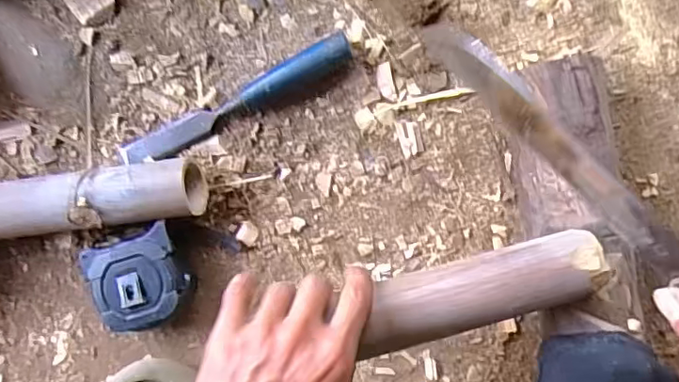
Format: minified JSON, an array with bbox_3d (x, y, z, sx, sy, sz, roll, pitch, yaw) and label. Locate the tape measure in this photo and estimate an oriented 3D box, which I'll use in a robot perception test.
[{"bbox_3d":[-0.166,0.075,0.481,0.080,0.043,0.077,-23,88,7],"label":"tape measure"}]

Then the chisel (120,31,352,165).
[{"bbox_3d":[-0.092,-0.074,0.480,0.221,0.026,0.025,-24,87,7],"label":"chisel"}]

